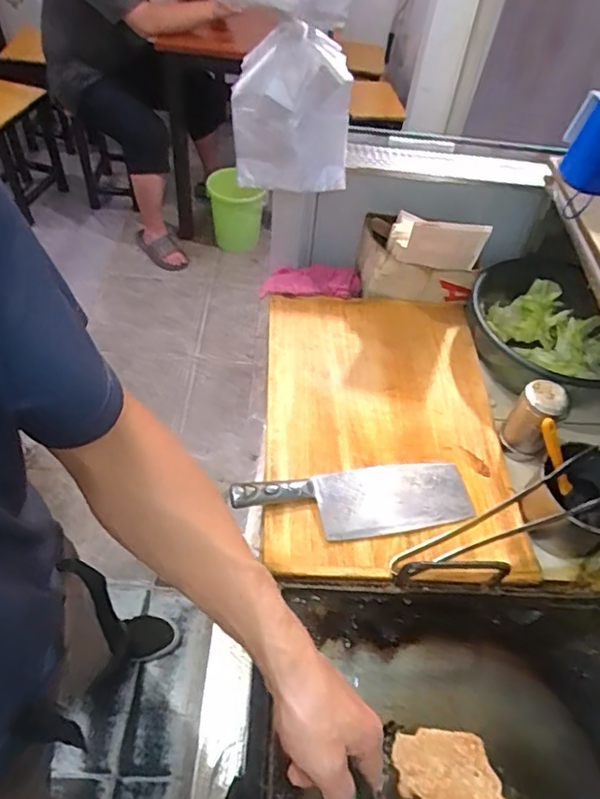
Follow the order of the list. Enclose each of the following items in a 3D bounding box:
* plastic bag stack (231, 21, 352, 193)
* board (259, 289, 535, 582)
[{"bbox_3d":[-0.013,-0.379,0.740,0.155,0.199,0.049,1,43,1],"label":"plastic bag stack"},{"bbox_3d":[0.119,0.022,0.778,0.323,0.043,0.459,3,51,-3],"label":"board"}]

